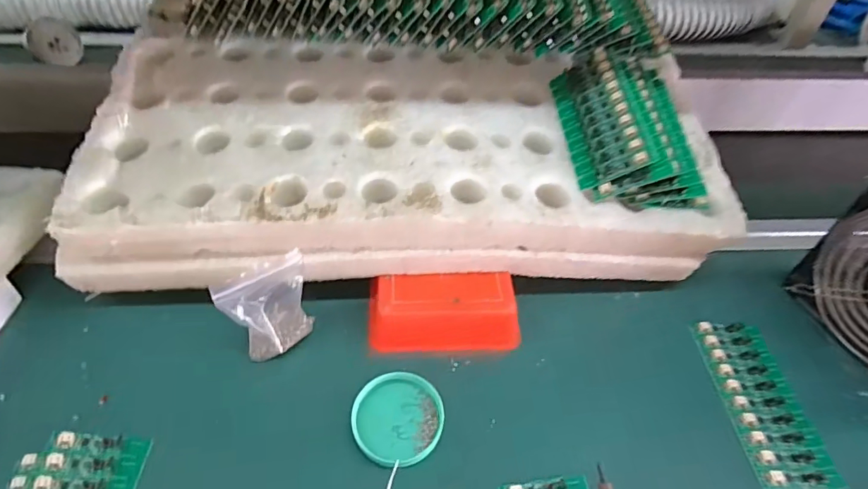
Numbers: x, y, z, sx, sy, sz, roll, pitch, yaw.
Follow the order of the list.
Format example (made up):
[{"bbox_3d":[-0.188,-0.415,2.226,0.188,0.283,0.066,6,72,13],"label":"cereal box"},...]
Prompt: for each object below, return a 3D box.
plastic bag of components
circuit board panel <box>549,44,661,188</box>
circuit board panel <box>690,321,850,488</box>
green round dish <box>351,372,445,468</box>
[{"bbox_3d":[-0.127,0.049,0.364,0.064,0.083,0.032,-19,50,-20],"label":"plastic bag of components"},{"bbox_3d":[0.143,-0.115,0.414,0.063,0.007,0.140,-24,54,27],"label":"circuit board panel"},{"bbox_3d":[0.264,0.122,0.380,0.058,0.011,0.138,1,46,-3],"label":"circuit board panel"},{"bbox_3d":[-0.026,0.128,0.349,0.064,0.012,0.064,2,46,-2],"label":"green round dish"}]

